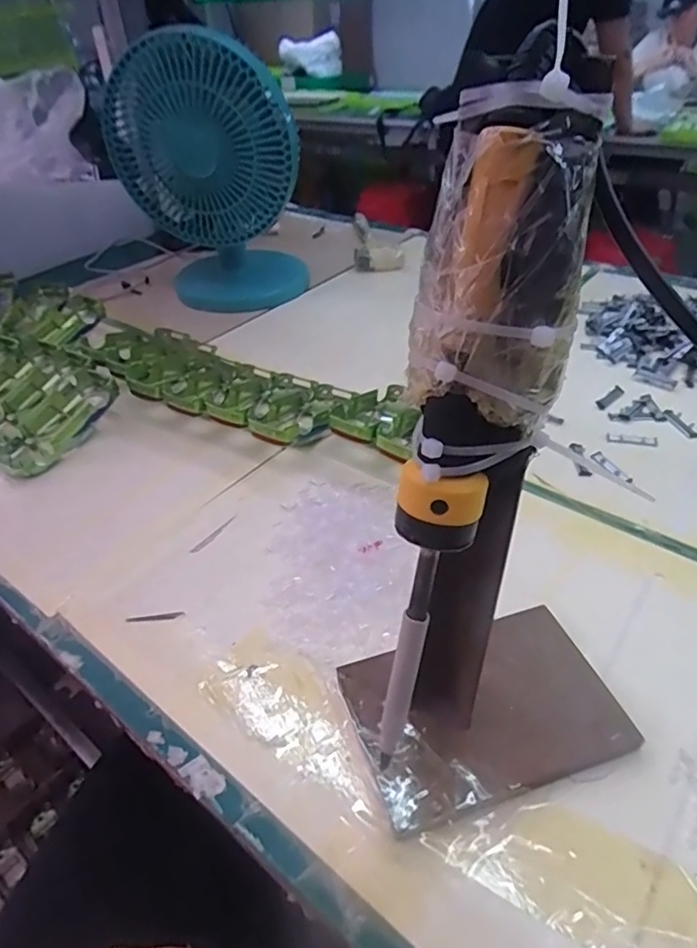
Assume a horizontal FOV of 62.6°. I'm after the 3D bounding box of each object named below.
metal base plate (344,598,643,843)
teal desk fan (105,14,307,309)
[{"bbox_3d":[0.079,0.136,0.334,0.146,0.006,0.093,-13,52,-13],"label":"metal base plate"},{"bbox_3d":[-0.188,-0.398,0.775,0.218,0.312,0.190,-14,41,-13],"label":"teal desk fan"}]

